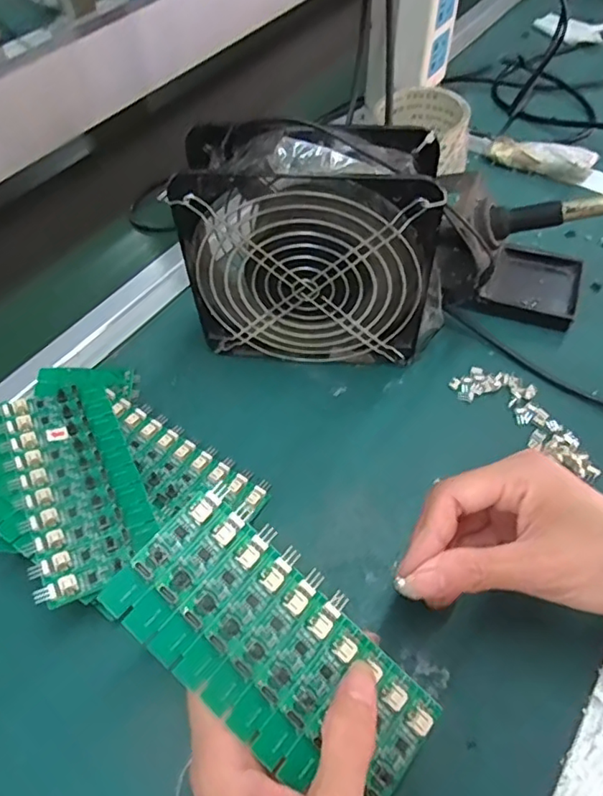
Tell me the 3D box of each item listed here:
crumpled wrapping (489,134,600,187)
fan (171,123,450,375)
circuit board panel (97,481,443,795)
[{"bbox_3d":[0.223,-0.225,0.522,0.090,0.025,0.028,26,59,19],"label":"crumpled wrapping"},{"bbox_3d":[0.010,-0.091,0.359,0.156,0.153,0.056,5,55,6],"label":"fan"},{"bbox_3d":[-0.009,0.102,0.230,0.135,0.006,0.065,42,66,4],"label":"circuit board panel"}]

